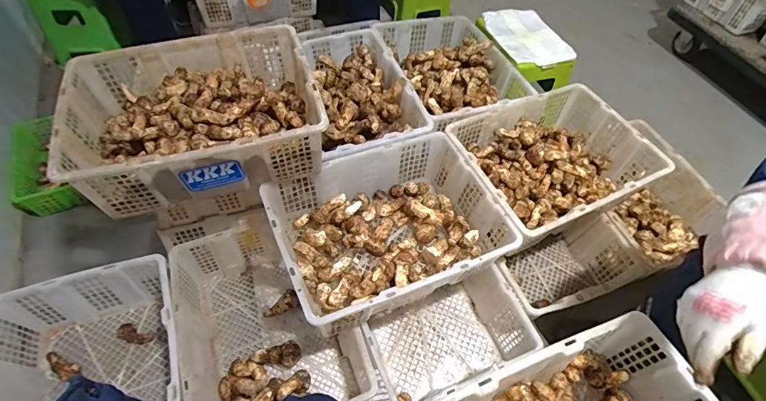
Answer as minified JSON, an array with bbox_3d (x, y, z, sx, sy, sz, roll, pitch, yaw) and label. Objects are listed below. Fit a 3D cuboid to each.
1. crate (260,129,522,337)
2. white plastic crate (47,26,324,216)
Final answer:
[{"bbox_3d":[0.011,0.065,0.913,0.469,0.156,0.359,-19,57,-16],"label":"crate"},{"bbox_3d":[-0.402,-0.168,0.912,0.485,0.241,0.392,-14,55,-13],"label":"white plastic crate"}]

